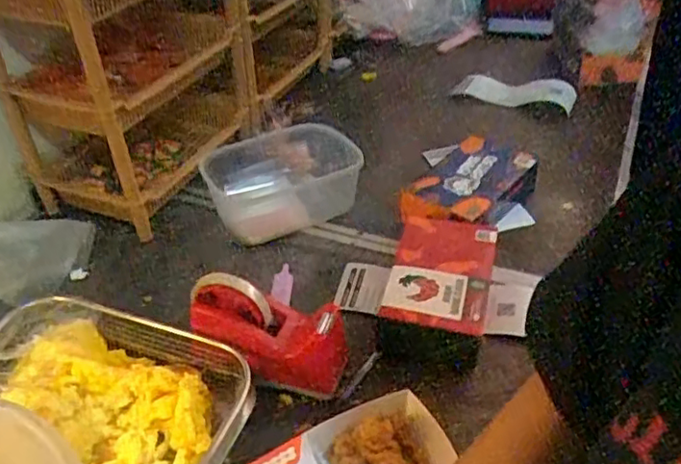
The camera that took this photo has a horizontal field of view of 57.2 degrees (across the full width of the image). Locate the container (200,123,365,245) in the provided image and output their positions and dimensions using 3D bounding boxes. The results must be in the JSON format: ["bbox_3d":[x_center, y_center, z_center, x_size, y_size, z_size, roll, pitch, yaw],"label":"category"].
[{"bbox_3d":[-0.074,-0.073,0.878,0.219,0.080,0.160,-19,43,-17],"label":"container"}]

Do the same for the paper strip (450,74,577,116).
[{"bbox_3d":[0.305,-0.241,1.090,0.198,0.051,0.069,10,43,15],"label":"paper strip"}]

